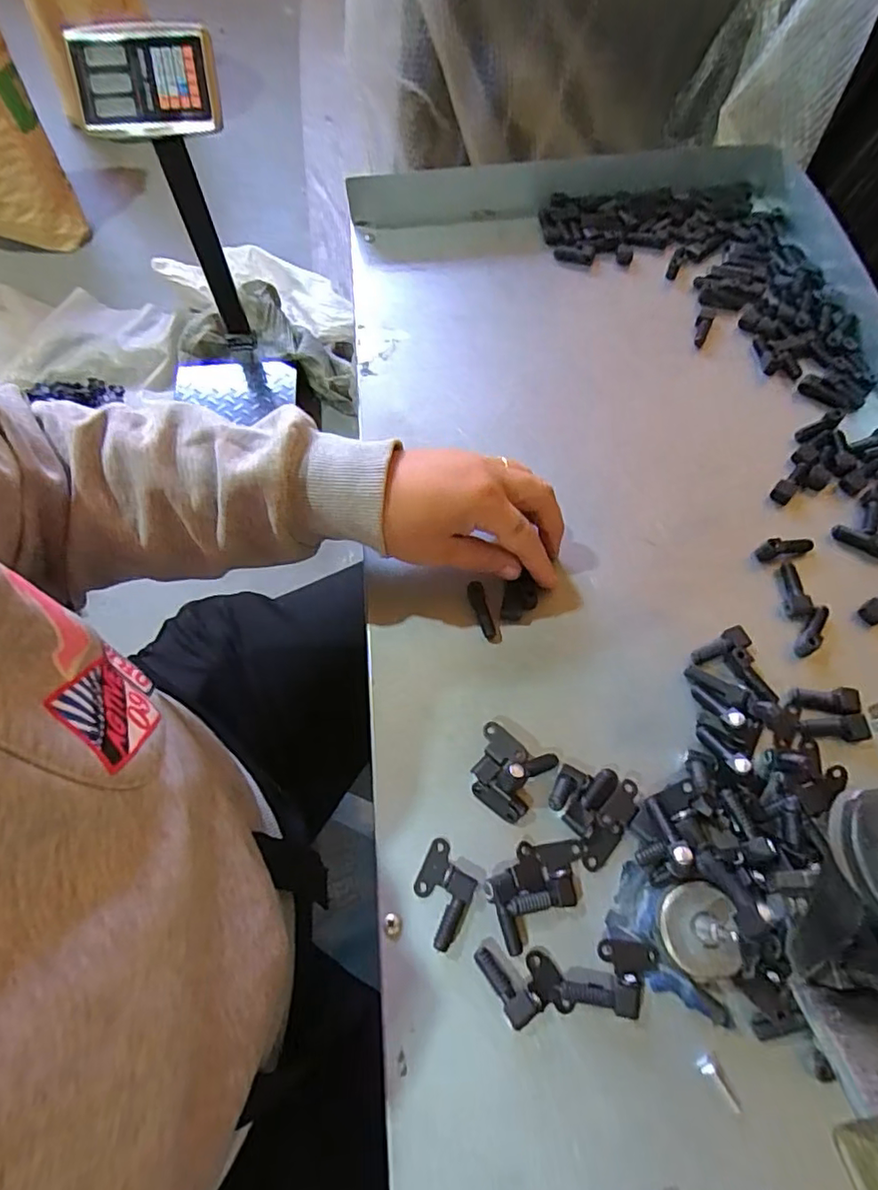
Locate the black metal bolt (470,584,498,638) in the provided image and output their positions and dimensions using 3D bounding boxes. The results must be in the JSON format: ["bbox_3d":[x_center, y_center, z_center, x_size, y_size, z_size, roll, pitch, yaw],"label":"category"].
[{"bbox_3d":[0.028,0.011,0.361,0.010,0.006,0.040,-20,85,-7],"label":"black metal bolt"}]

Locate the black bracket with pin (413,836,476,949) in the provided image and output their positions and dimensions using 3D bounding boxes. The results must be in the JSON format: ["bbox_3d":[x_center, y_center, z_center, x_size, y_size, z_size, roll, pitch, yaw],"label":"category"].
[{"bbox_3d":[0.001,0.152,0.295,0.029,0.009,0.045,21,67,12],"label":"black bracket with pin"}]

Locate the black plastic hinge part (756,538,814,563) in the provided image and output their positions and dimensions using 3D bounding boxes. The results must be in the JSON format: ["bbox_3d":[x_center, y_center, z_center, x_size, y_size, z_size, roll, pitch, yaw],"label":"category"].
[{"bbox_3d":[0.224,-0.031,0.373,0.037,0.019,0.009,-15,65,-5],"label":"black plastic hinge part"}]

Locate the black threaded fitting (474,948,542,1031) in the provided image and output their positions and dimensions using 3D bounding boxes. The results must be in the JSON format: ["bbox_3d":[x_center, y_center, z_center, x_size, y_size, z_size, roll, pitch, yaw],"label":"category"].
[{"bbox_3d":[0.031,0.187,0.275,0.014,0.009,0.037,-38,69,-15],"label":"black threaded fitting"}]

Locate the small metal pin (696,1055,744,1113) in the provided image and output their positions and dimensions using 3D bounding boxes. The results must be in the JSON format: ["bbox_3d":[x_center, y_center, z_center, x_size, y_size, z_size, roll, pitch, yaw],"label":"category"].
[{"bbox_3d":[0.126,0.218,0.258,0.009,0.004,0.024,-29,67,-11],"label":"small metal pin"}]

